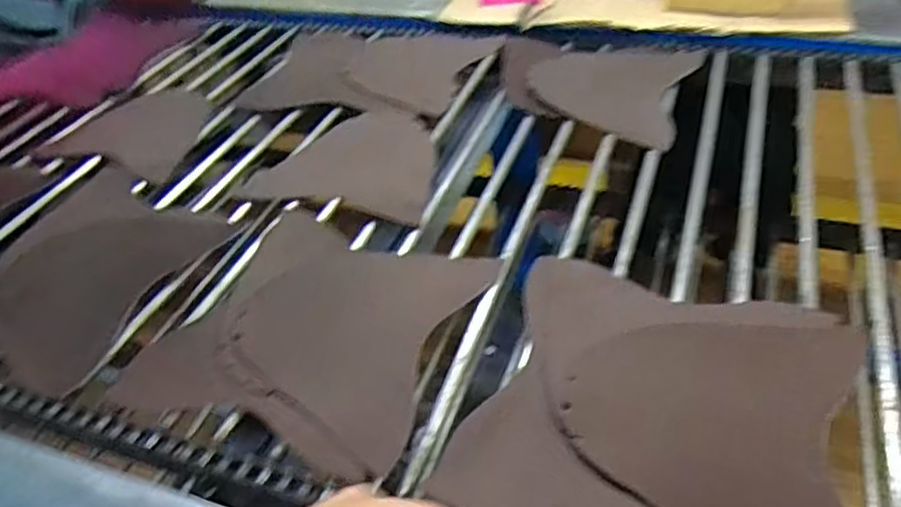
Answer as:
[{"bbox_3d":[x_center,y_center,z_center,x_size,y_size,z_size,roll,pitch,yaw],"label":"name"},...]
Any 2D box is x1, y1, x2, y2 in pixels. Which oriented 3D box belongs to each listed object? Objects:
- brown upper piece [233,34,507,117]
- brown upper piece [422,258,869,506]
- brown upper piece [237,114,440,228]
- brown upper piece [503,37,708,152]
[{"bbox_3d":[-0.135,-0.286,1.060,0.357,0.016,0.247,8,44,19],"label":"brown upper piece"},{"bbox_3d":[0.172,0.119,0.544,0.287,0.029,0.272,13,45,22],"label":"brown upper piece"},{"bbox_3d":[-0.130,-0.127,0.891,0.235,0.017,0.194,8,49,15],"label":"brown upper piece"},{"bbox_3d":[0.192,-0.247,0.959,0.282,0.014,0.237,14,46,22],"label":"brown upper piece"}]

